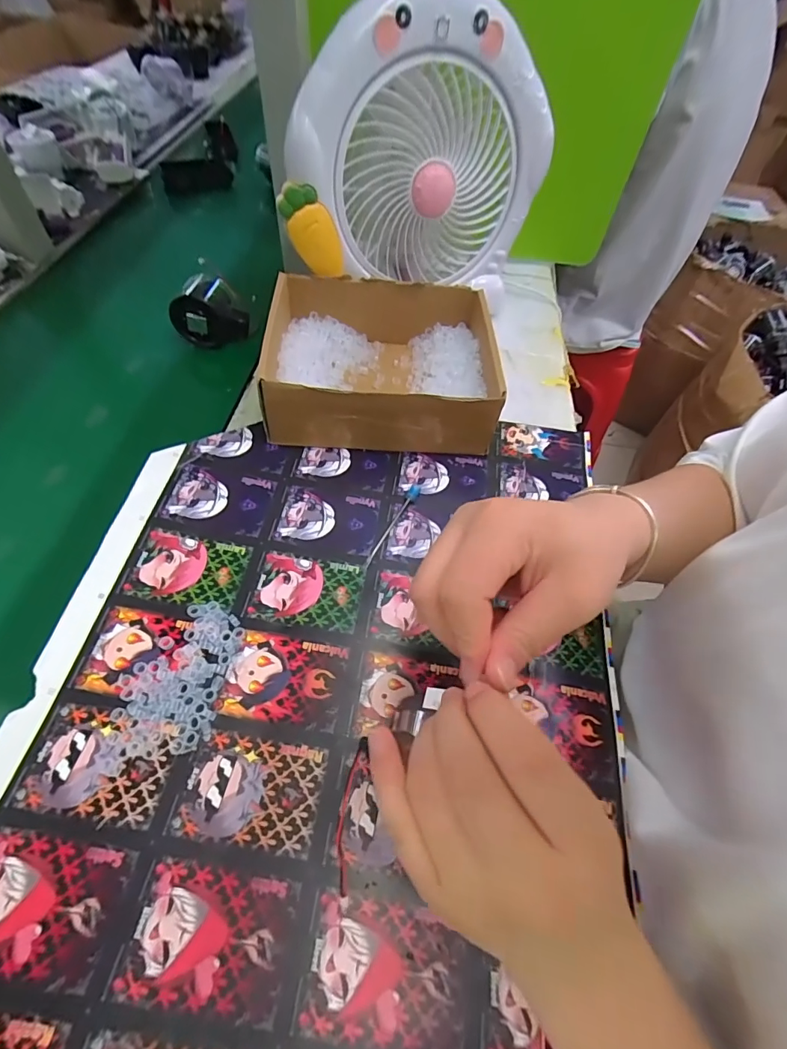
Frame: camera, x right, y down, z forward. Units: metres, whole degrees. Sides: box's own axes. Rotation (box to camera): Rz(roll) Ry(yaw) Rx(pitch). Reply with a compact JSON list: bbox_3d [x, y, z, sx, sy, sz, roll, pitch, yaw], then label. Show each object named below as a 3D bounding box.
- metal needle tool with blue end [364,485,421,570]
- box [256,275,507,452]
[{"bbox_3d":[0.001,0.000,0.385,0.009,0.007,0.091,25,58,11],"label":"metal needle tool with blue end"},{"bbox_3d":[-0.013,-0.157,0.450,0.208,0.070,0.170,2,56,-4],"label":"box"}]

